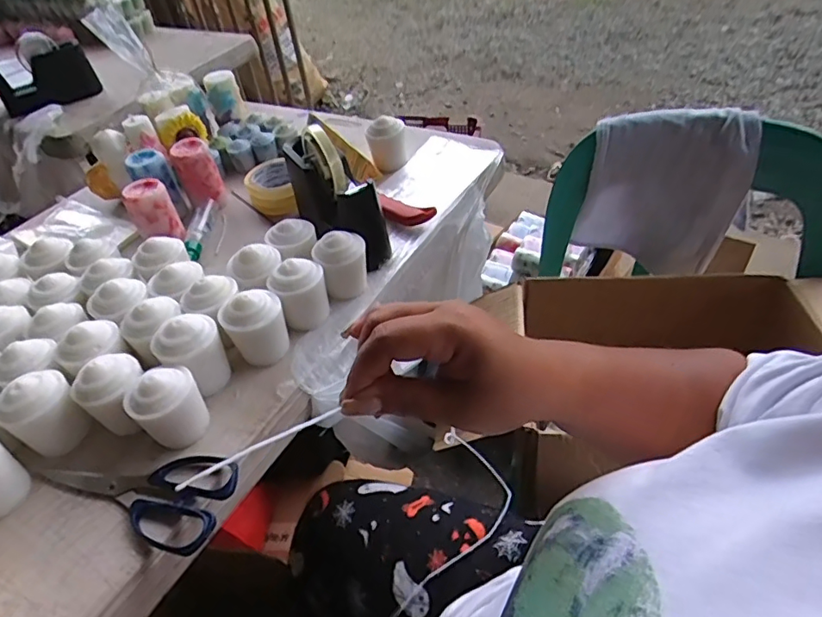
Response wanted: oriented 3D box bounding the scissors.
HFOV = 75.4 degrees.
[{"bbox_3d":[-0.233,0.147,0.447,0.173,0.010,0.077,9,46,16],"label":"scissors"}]

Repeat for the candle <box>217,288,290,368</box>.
[{"bbox_3d":[-0.152,0.018,0.523,0.055,0.069,0.043,-24,46,-17],"label":"candle"}]

